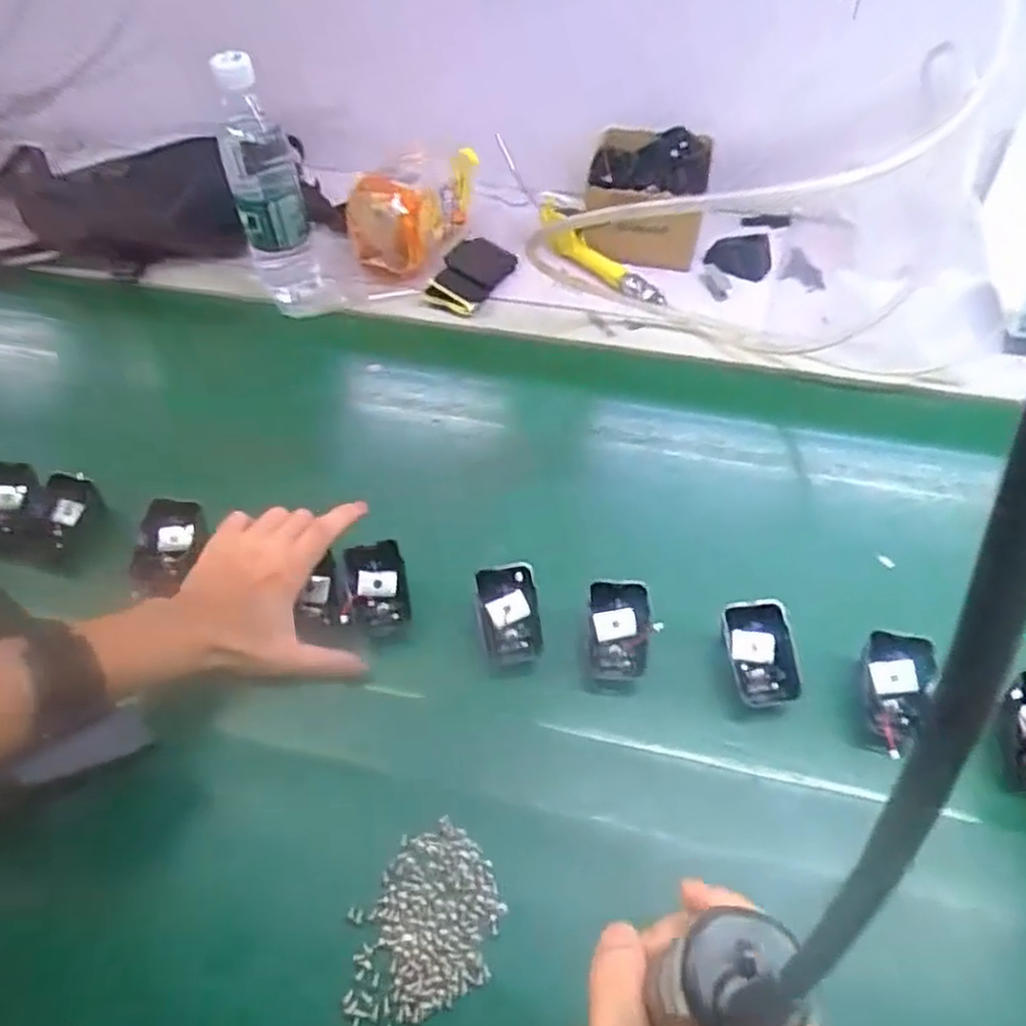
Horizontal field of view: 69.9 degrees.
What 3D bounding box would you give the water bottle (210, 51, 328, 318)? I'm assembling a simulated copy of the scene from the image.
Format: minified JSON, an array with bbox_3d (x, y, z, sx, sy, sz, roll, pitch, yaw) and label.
[{"bbox_3d":[-0.241,-0.305,0.737,0.070,0.260,0.068,-17,53,-9],"label":"water bottle"}]

